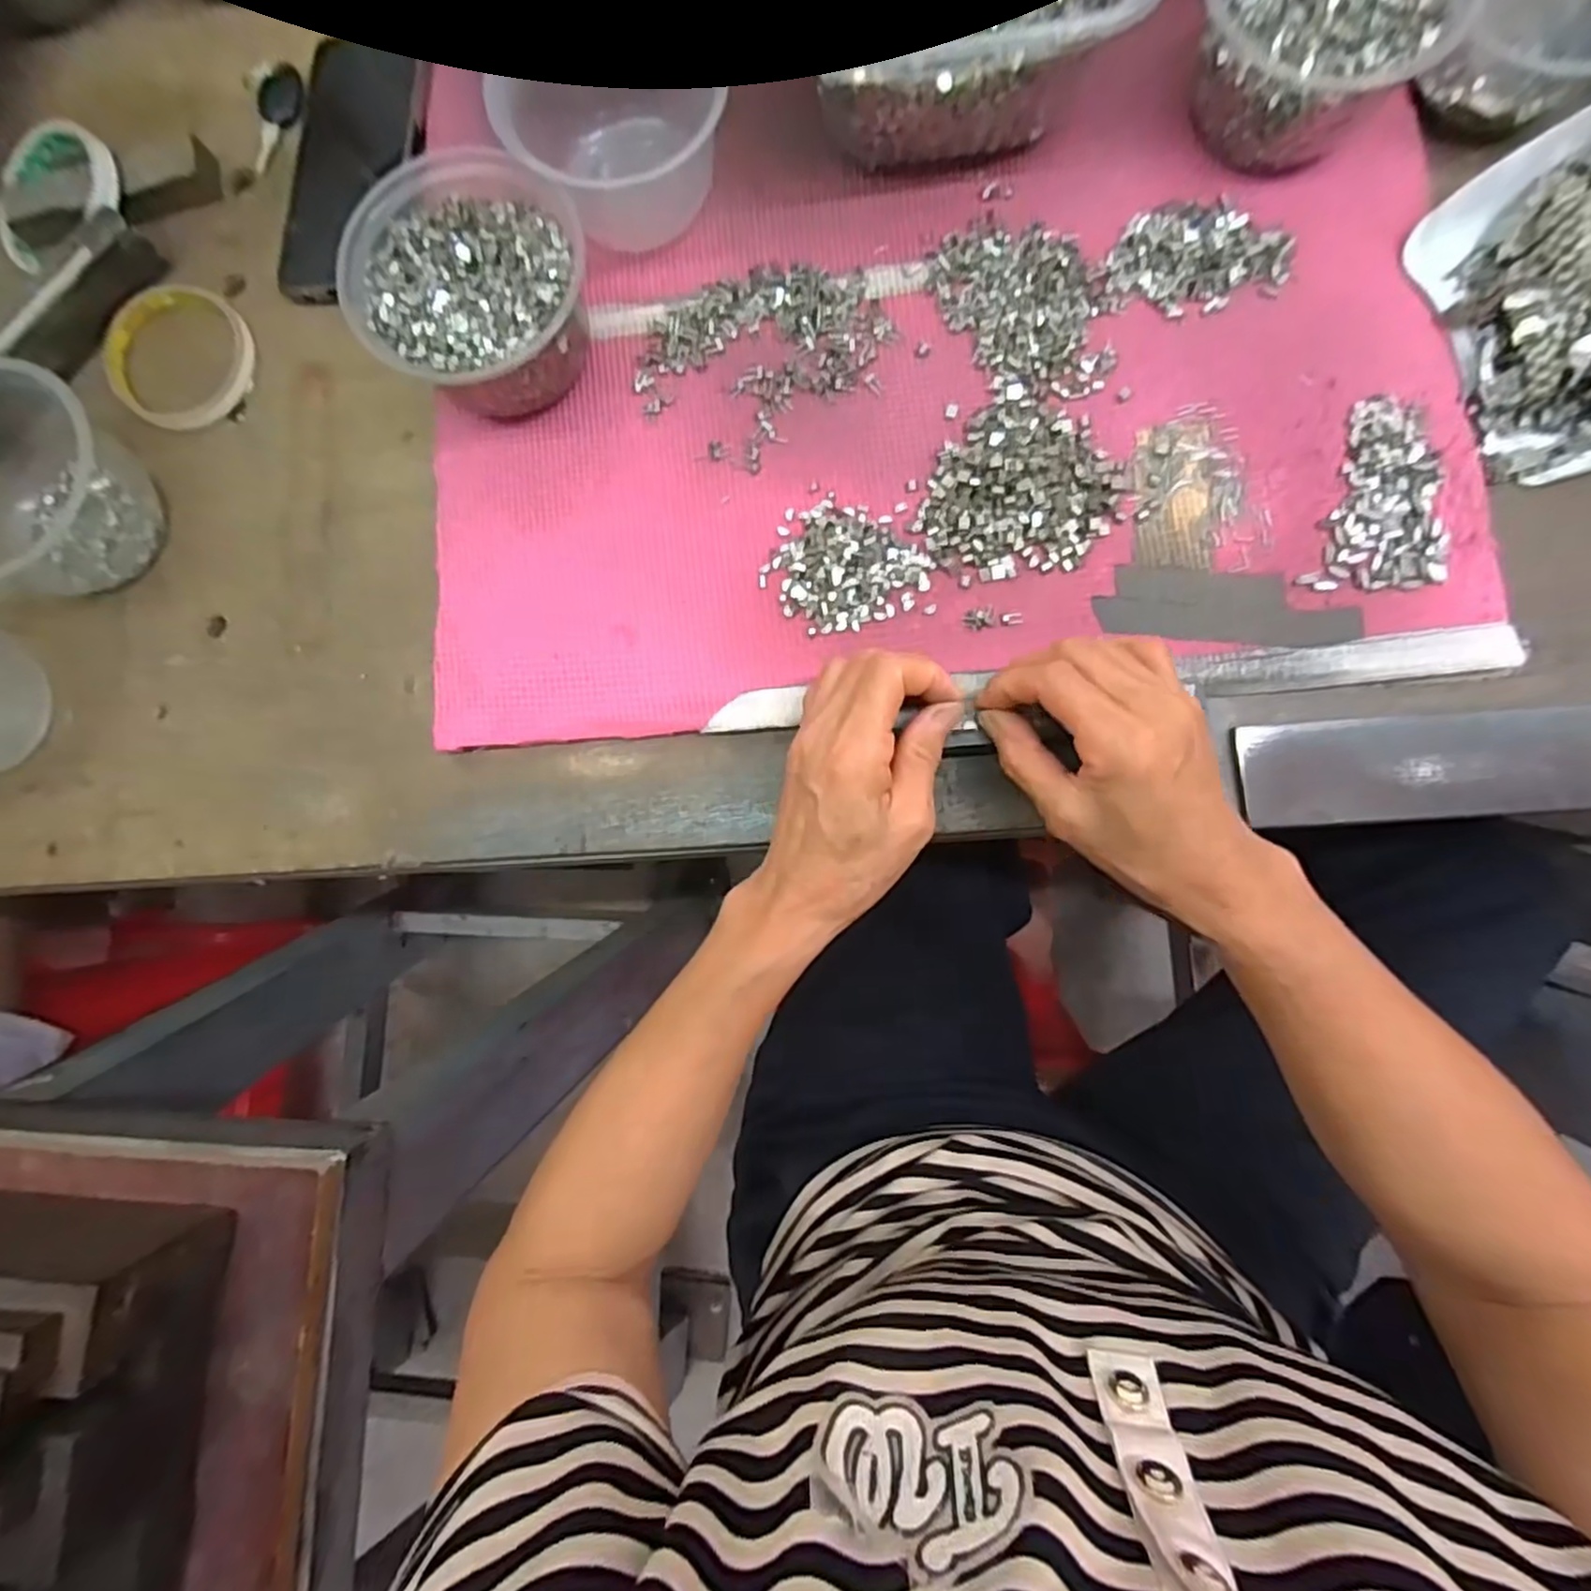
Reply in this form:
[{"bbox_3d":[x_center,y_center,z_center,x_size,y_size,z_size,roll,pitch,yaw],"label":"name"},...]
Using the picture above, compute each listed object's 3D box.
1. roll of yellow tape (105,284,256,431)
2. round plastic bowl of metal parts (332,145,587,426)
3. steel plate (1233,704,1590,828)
[{"bbox_3d":[-0.358,-0.256,0.414,0.080,0.010,0.089,-27,84,3],"label":"roll of yellow tape"},{"bbox_3d":[-0.159,-0.251,0.364,0.112,0.061,0.107,0,86,5],"label":"round plastic bowl of metal parts"},{"bbox_3d":[0.341,-0.017,0.339,0.247,0.006,0.050,-4,79,3],"label":"steel plate"}]

